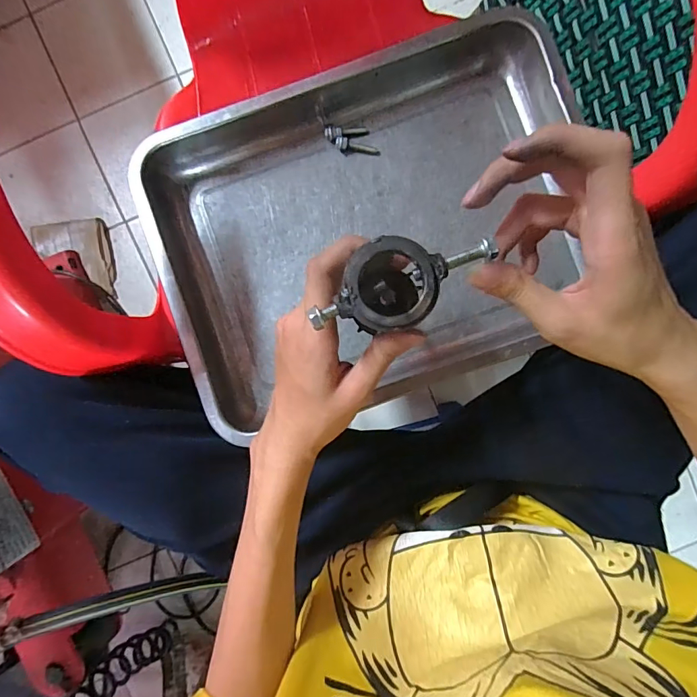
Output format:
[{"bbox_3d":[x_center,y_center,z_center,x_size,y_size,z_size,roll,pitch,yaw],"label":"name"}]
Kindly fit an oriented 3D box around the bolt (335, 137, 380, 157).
[{"bbox_3d":[0.009,-0.193,0.419,0.043,0.007,0.010,14,95,-1],"label":"bolt"}]

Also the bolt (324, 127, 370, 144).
[{"bbox_3d":[-0.001,-0.206,0.418,0.042,0.009,0.014,-1,95,0],"label":"bolt"}]

